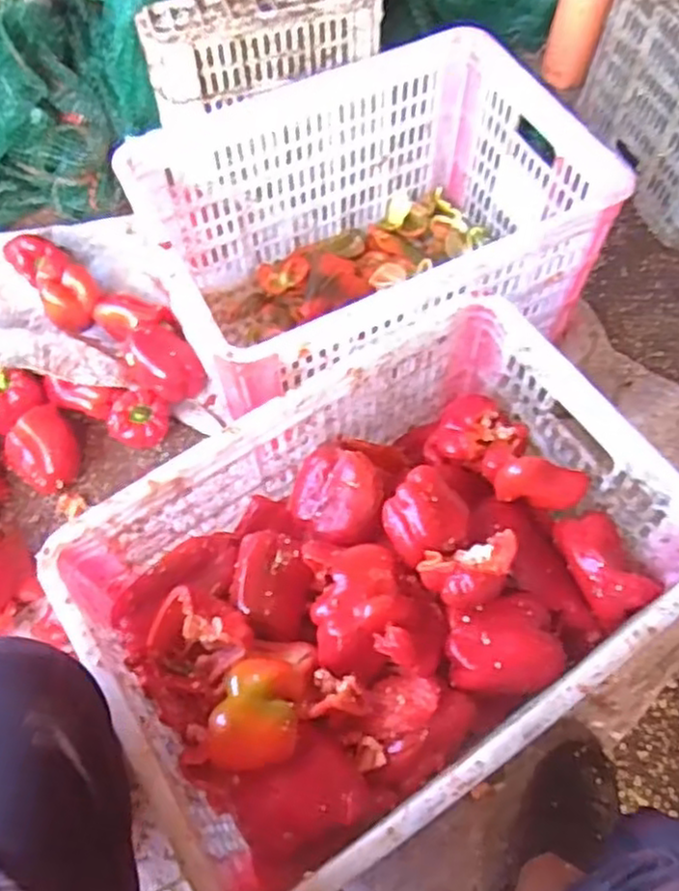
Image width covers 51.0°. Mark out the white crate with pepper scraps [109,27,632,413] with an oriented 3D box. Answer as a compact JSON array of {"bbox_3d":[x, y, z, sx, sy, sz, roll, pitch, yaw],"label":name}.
[{"bbox_3d":[0.044,-0.252,0.940,0.523,0.276,0.375,-25,65,-12],"label":"white crate with pepper scraps"}]

